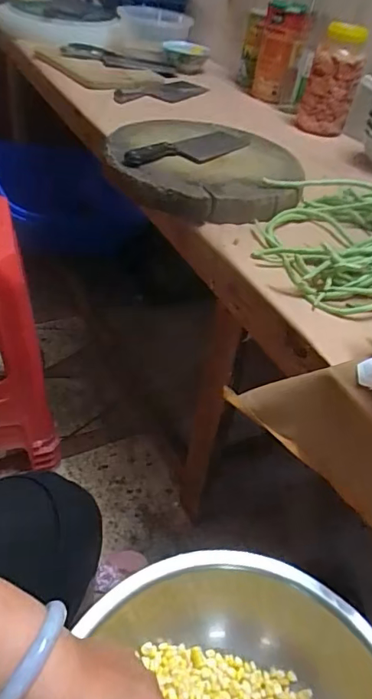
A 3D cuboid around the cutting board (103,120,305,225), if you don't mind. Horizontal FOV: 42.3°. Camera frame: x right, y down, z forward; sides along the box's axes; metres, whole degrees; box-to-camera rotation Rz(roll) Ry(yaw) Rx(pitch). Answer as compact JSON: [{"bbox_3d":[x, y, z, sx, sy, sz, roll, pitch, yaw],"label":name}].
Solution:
[{"bbox_3d":[0.029,-0.343,0.874,0.319,0.053,0.327,6,42,-6],"label":"cutting board"}]

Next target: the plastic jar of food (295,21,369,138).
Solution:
[{"bbox_3d":[0.347,-0.630,1.148,0.118,0.233,0.138,19,42,9],"label":"plastic jar of food"}]

